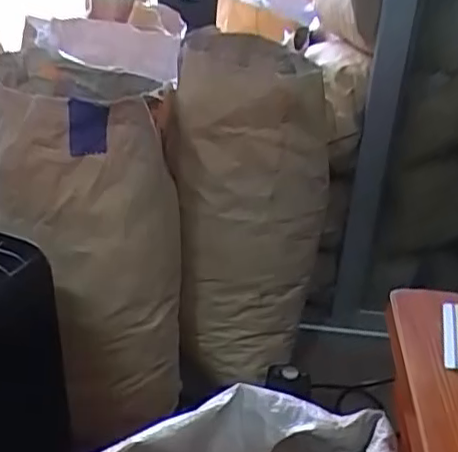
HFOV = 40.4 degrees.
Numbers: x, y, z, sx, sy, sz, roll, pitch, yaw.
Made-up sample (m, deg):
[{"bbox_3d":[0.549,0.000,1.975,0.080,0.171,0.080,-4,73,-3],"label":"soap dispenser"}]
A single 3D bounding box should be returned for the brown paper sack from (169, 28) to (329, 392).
[{"bbox_3d":[0.033,-0.013,1.213,0.285,0.615,0.229,7,30,6],"label":"brown paper sack"}]

